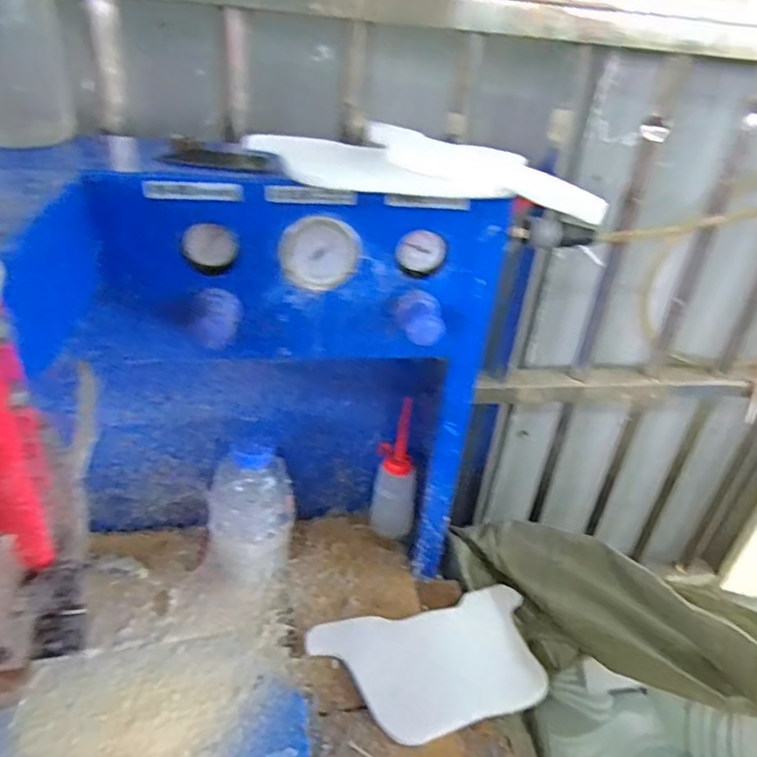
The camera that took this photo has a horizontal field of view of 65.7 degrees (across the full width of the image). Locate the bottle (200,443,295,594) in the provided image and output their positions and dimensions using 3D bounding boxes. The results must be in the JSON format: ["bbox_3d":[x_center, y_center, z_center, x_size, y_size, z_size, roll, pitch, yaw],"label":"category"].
[{"bbox_3d":[-0.141,0.147,0.630,0.079,0.168,0.071,17,35,15],"label":"bottle"}]

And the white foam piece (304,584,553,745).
[{"bbox_3d":[0.068,0.295,0.611,0.248,0.029,0.136,-8,36,-21],"label":"white foam piece"}]

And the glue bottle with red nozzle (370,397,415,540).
[{"bbox_3d":[0.022,0.112,0.694,0.051,0.171,0.042,10,33,5],"label":"glue bottle with red nozzle"}]

